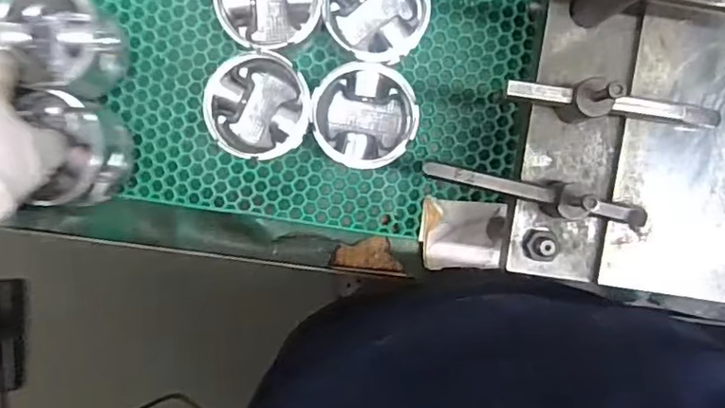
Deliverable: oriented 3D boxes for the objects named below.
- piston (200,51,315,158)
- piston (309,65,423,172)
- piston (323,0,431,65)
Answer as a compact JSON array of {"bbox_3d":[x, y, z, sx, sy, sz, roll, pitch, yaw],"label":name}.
[{"bbox_3d":[-0.079,-0.076,0.449,0.077,0.049,0.083,0,92,-2],"label":"piston"},{"bbox_3d":[0.001,-0.066,0.452,0.075,0.051,0.075,-2,92,-2],"label":"piston"},{"bbox_3d":[0.010,-0.145,0.444,0.074,0.056,0.077,0,92,-2],"label":"piston"}]

